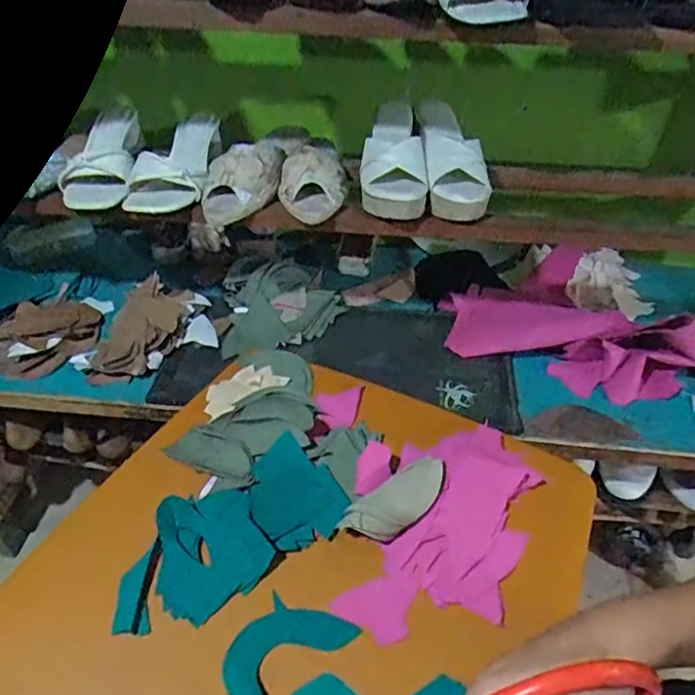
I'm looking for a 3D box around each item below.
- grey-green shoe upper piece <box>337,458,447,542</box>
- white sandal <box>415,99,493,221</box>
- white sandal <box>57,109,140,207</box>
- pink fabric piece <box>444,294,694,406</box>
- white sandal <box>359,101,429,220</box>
[{"bbox_3d":[0.053,0.148,0.576,0.121,0.023,0.046,-32,52,-29],"label":"grey-green shoe upper piece"},{"bbox_3d":[0.138,-0.257,0.784,0.079,0.062,0.228,-4,44,-3],"label":"white sandal"},{"bbox_3d":[-0.346,-0.271,0.819,0.097,0.056,0.221,-6,44,-5],"label":"white sandal"},{"bbox_3d":[0.332,-0.022,0.893,0.371,0.079,0.140,20,47,20],"label":"pink fabric piece"},{"bbox_3d":[0.062,-0.269,0.793,0.082,0.064,0.255,1,44,2],"label":"white sandal"}]

